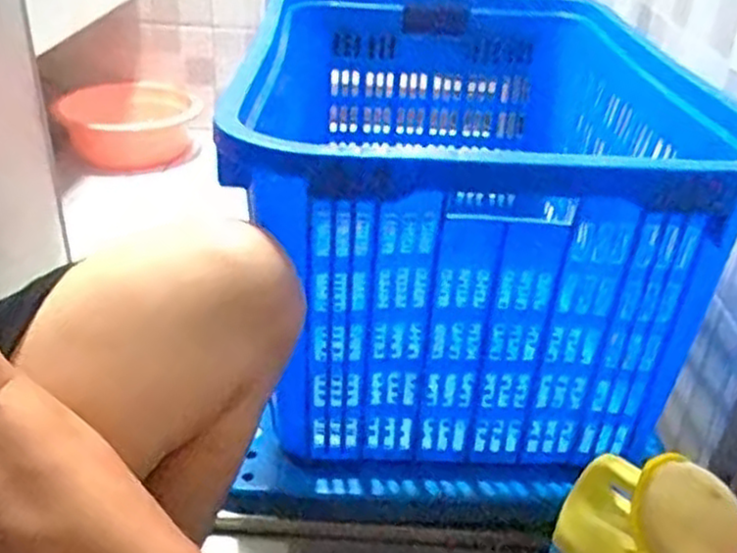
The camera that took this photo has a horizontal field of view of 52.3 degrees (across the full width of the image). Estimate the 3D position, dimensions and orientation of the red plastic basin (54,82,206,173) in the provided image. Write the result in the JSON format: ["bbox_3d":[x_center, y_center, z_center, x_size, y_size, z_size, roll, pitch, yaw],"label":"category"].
[{"bbox_3d":[-0.592,-0.370,1.871,0.309,0.130,0.325,2,31,-1],"label":"red plastic basin"}]

